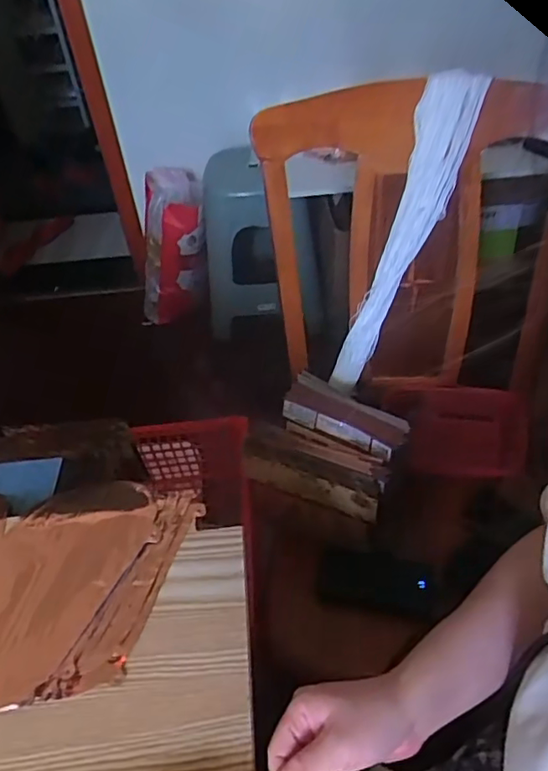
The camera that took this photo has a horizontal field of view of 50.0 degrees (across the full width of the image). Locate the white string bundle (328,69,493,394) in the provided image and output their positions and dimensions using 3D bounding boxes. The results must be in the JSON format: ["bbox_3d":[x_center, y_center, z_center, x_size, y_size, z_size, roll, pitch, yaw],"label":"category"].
[{"bbox_3d":[0.186,-0.211,0.882,0.054,0.475,0.066,-4,32,-43],"label":"white string bundle"}]

